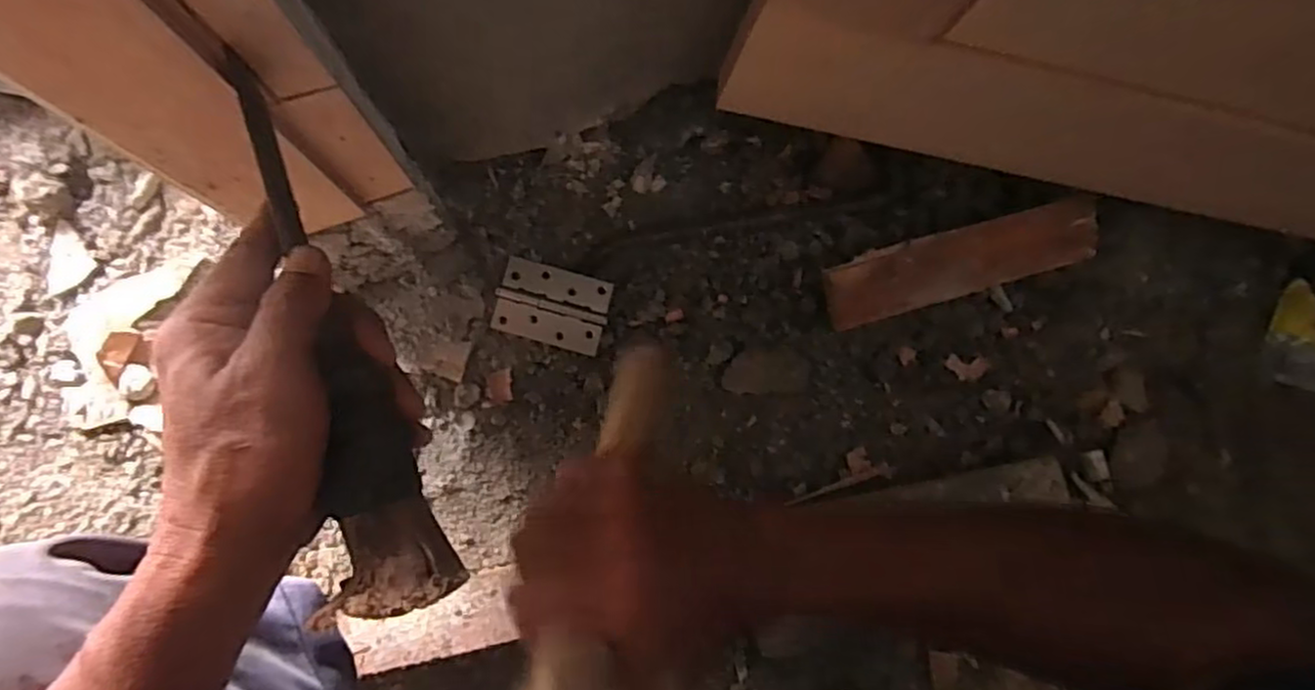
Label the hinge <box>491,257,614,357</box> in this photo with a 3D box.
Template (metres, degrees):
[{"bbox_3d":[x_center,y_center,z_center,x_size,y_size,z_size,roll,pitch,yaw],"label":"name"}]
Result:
[{"bbox_3d":[-0.098,-0.036,0.636,0.100,0.008,0.070,15,84,-10],"label":"hinge"}]

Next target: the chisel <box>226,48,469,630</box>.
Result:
[{"bbox_3d":[-0.141,-0.006,0.285,0.045,0.029,0.237,-20,82,-5],"label":"chisel"}]

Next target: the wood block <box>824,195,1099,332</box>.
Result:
[{"bbox_3d":[0.290,-0.078,0.650,0.264,0.022,0.071,-16,116,-5],"label":"wood block"}]

